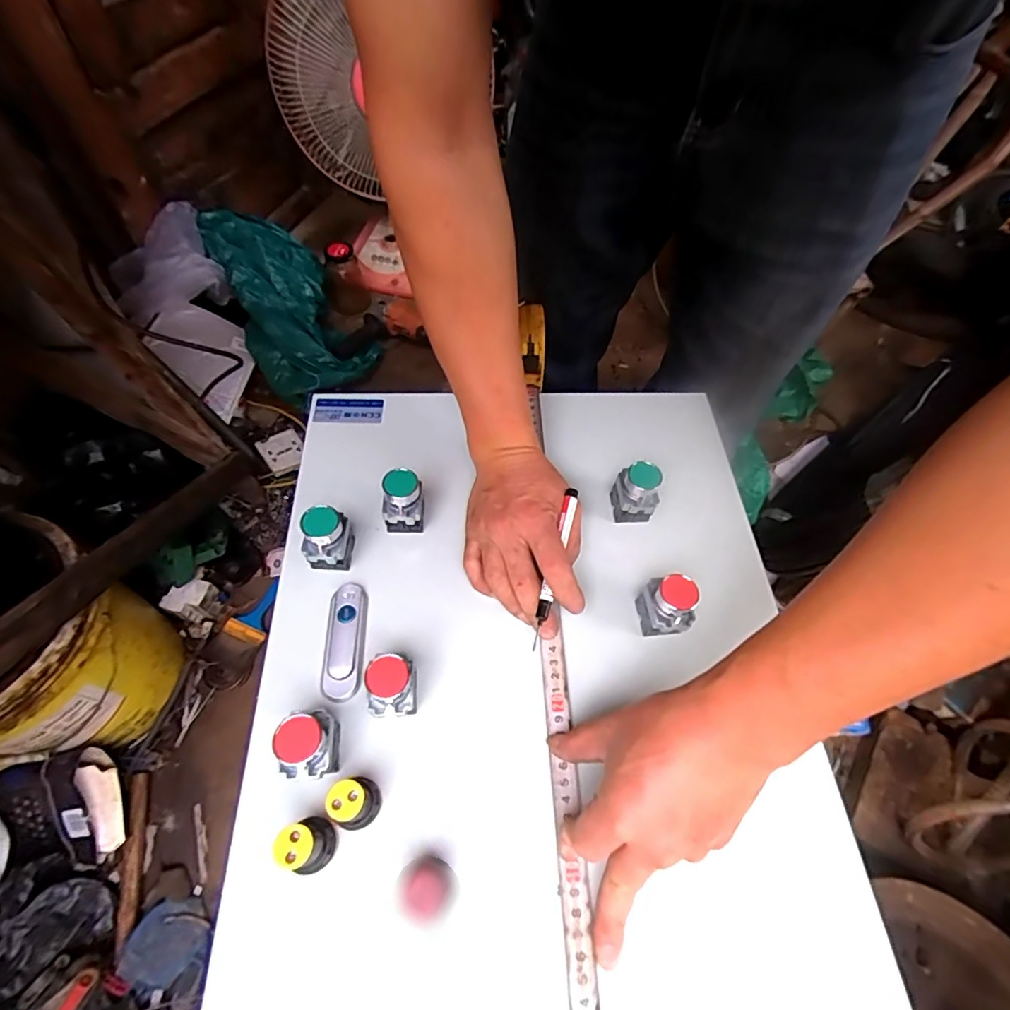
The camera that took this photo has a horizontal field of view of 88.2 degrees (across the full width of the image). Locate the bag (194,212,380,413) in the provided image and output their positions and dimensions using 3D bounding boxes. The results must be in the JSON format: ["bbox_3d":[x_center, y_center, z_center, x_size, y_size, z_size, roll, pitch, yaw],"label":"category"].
[{"bbox_3d":[-0.451,-0.438,1.103,0.242,0.113,0.433,-28,88,-18],"label":"bag"}]

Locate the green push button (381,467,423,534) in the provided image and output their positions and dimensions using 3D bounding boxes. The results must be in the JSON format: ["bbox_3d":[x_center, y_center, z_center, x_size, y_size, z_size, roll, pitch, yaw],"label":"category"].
[{"bbox_3d":[-0.082,0.000,0.421,0.031,0.061,0.029,7,58,3],"label":"green push button"}]

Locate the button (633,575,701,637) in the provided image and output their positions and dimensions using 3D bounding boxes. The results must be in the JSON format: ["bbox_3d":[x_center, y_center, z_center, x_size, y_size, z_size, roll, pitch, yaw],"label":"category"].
[{"bbox_3d":[0.123,0.075,0.393,0.028,0.063,0.040,-5,58,-5],"label":"button"}]

